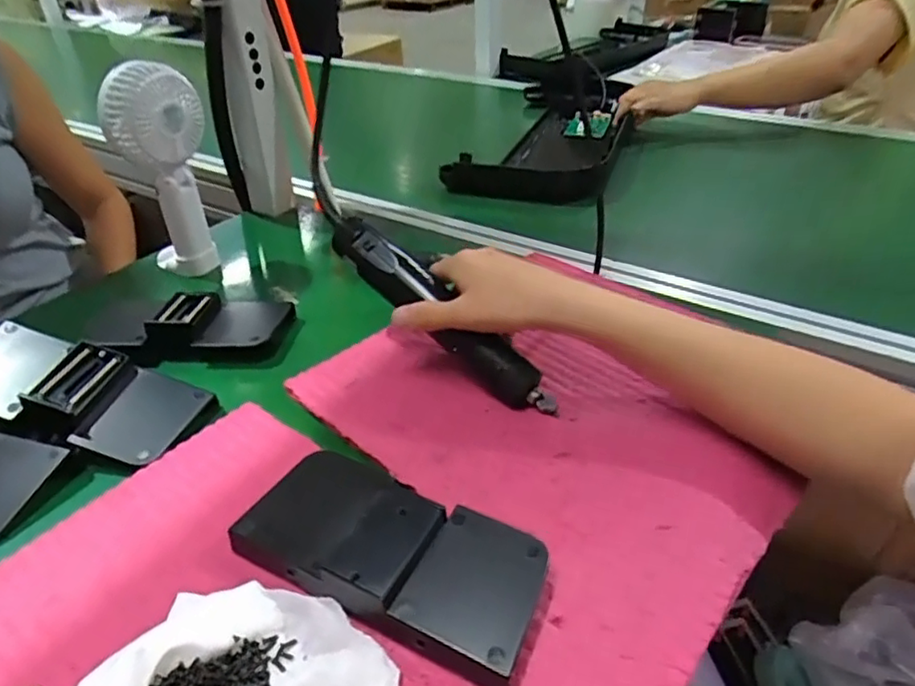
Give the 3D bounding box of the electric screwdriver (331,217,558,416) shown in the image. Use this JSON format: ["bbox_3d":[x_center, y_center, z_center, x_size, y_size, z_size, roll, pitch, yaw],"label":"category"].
[{"bbox_3d":[-0.014,-0.023,0.460,0.214,0.030,0.034,42,55,15],"label":"electric screwdriver"}]

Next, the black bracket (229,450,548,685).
[{"bbox_3d":[-0.035,0.106,0.325,0.159,0.025,0.072,16,39,23],"label":"black bracket"}]

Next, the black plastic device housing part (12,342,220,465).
[{"bbox_3d":[-0.234,0.042,0.427,0.104,0.013,0.072,26,46,1],"label":"black plastic device housing part"}]

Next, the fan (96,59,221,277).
[{"bbox_3d":[-0.267,-0.155,0.578,0.081,0.190,0.051,-15,38,-18],"label":"fan"}]

